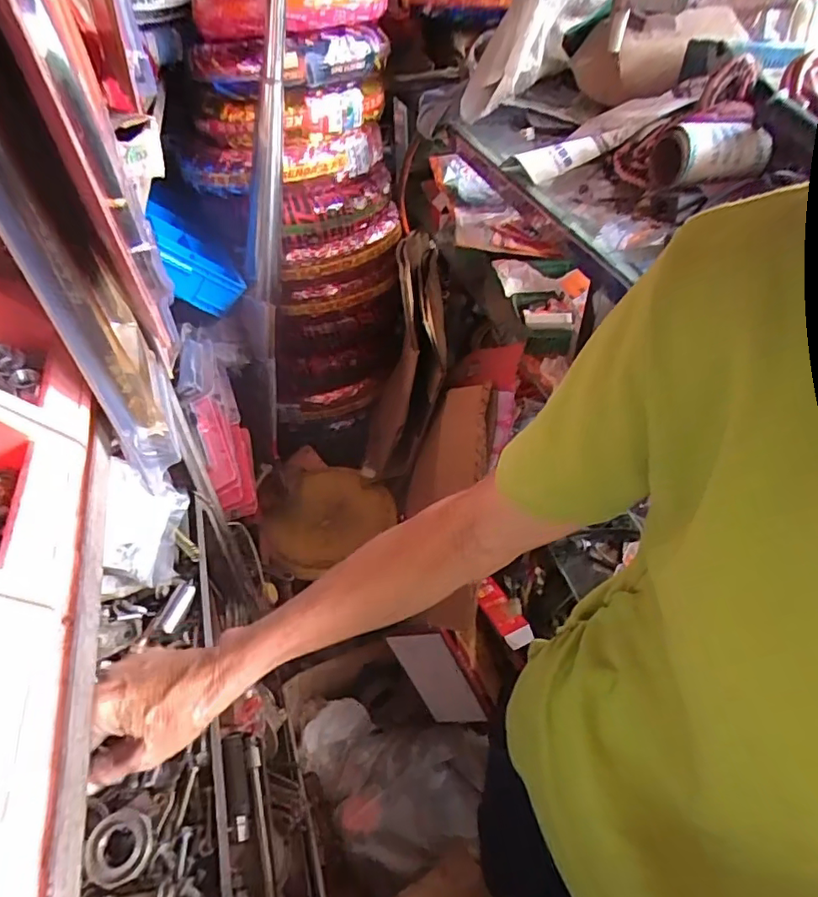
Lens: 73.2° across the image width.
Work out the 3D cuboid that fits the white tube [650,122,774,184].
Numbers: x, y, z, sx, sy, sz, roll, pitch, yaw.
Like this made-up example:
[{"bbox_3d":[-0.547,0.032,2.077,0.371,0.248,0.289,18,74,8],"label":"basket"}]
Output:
[{"bbox_3d":[0.379,-0.374,0.688,0.129,0.055,0.055,-12,46,-9],"label":"white tube"}]

